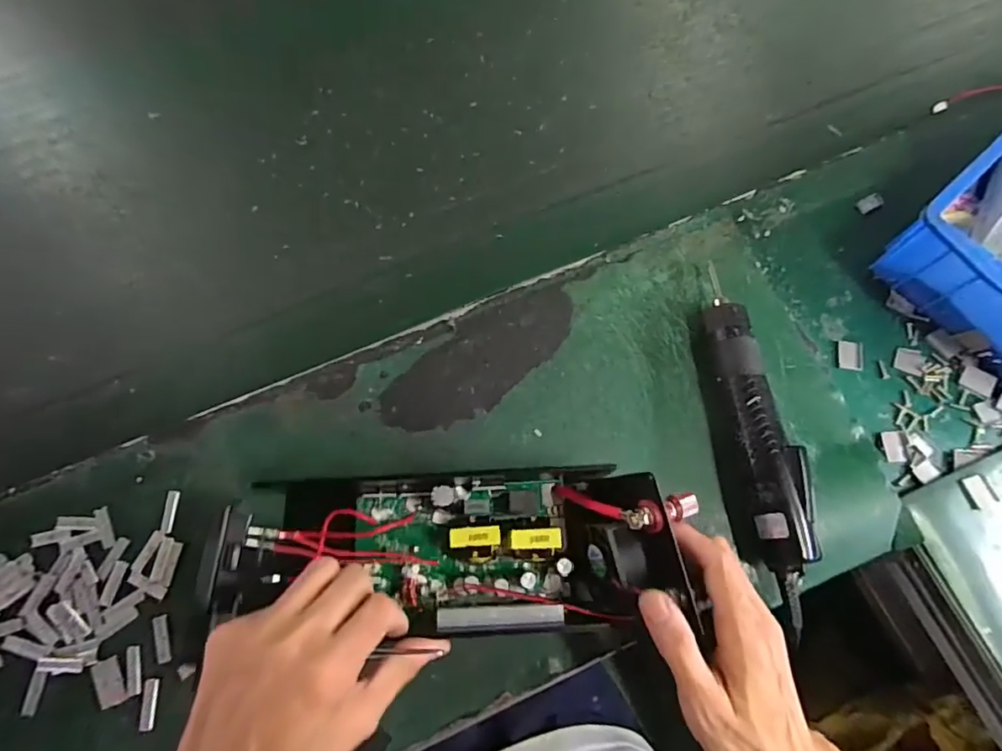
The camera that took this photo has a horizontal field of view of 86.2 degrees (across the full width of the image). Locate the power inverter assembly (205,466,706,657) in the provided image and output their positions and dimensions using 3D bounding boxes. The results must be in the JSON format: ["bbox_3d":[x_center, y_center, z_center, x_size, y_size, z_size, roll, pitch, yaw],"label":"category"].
[{"bbox_3d":[-0.032,0.118,0.358,0.296,0.084,0.105,-2,72,7],"label":"power inverter assembly"}]

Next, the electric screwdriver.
[{"bbox_3d":[0.192,0.045,0.405,0.039,0.041,0.281,-4,72,-2],"label":"electric screwdriver"}]

